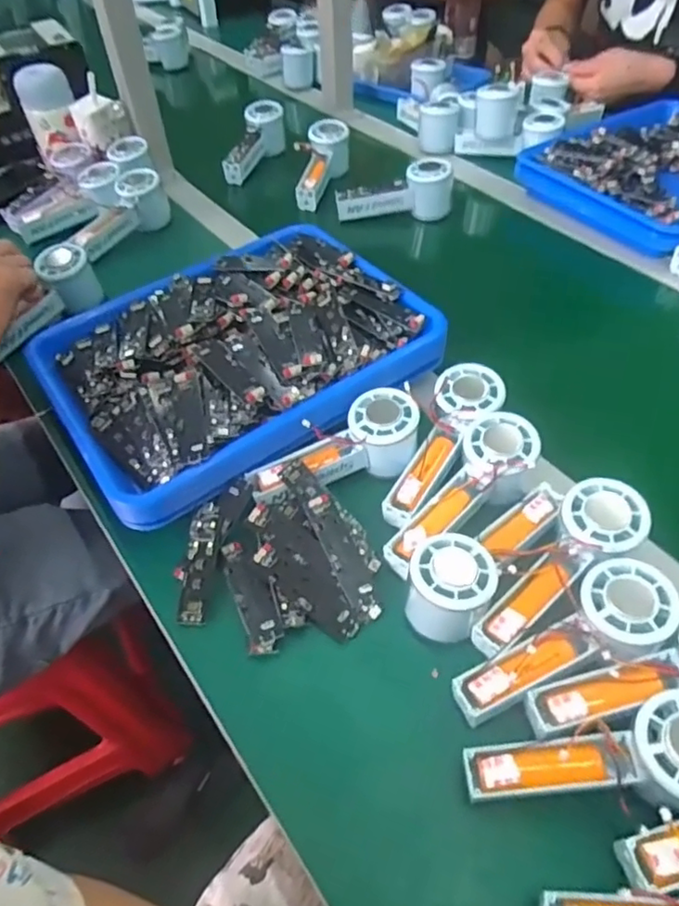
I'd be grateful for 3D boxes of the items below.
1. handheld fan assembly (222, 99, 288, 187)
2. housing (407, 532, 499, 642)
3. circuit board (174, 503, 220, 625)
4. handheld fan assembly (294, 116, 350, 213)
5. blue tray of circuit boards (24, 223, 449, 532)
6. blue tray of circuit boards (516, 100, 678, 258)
[{"bbox_3d":[-0.128,-0.465,0.908,0.053,0.069,0.139,10,52,12],"label":"handheld fan assembly"},{"bbox_3d":[0.076,0.095,0.422,0.058,0.059,0.062,21,55,20],"label":"housing"},{"bbox_3d":[-0.110,0.085,0.466,0.029,0.007,0.093,1,65,5],"label":"circuit board"},{"bbox_3d":[-0.029,-0.408,0.860,0.055,0.054,0.155,13,70,14],"label":"handheld fan assembly"},{"bbox_3d":[-0.098,-0.102,0.567,0.339,0.045,0.259,-30,55,-19],"label":"blue tray of circuit boards"},{"bbox_3d":[0.443,-0.386,0.796,0.351,0.043,0.279,-34,56,-22],"label":"blue tray of circuit boards"}]

